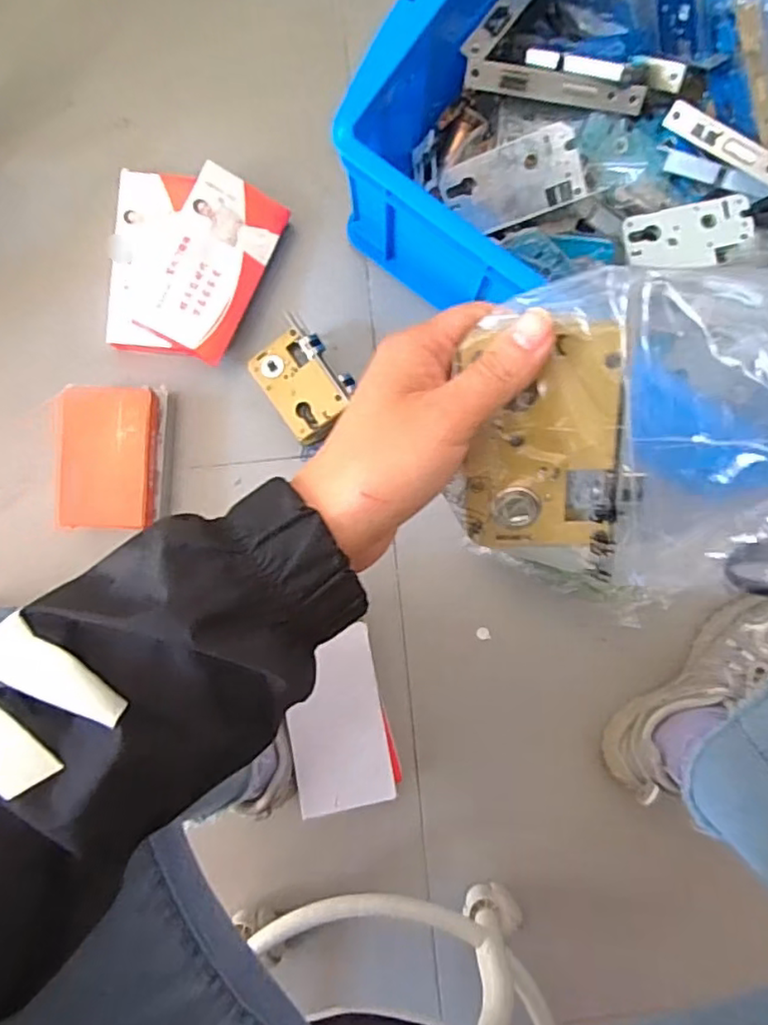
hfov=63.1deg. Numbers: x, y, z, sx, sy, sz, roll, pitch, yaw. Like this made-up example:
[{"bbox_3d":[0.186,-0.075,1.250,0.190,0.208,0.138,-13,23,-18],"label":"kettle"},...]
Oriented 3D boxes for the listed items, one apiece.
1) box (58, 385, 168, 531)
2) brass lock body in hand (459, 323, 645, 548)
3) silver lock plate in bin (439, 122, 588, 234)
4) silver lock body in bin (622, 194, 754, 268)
[{"bbox_3d":[-0.263,-0.052,0.613,0.091,0.051,0.134,-1,89,-1],"label":"box"},{"bbox_3d":[0.064,-0.025,0.245,0.064,0.011,0.091,-1,120,11],"label":"brass lock body in hand"},{"bbox_3d":[0.118,-0.302,0.575,0.120,0.016,0.064,-16,116,16],"label":"silver lock plate in bin"},{"bbox_3d":[0.278,-0.252,0.573,0.107,0.019,0.057,-8,89,-1],"label":"silver lock body in bin"}]

